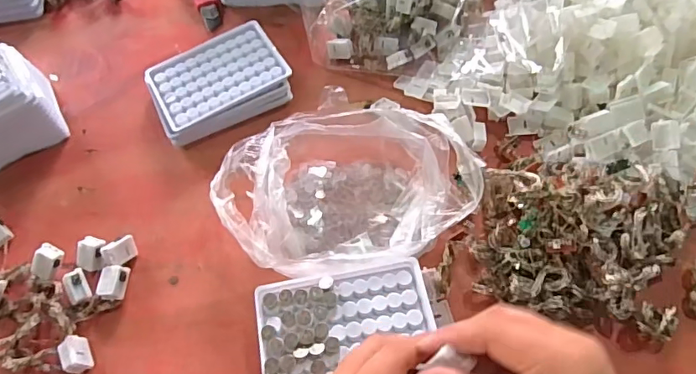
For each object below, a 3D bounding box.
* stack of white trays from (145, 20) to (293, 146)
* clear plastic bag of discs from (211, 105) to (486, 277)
[{"bbox_3d":[-0.134,-0.108,0.518,0.133,0.032,0.100,-26,62,-12],"label":"stack of white trays"},{"bbox_3d":[-0.002,-0.003,0.433,0.216,0.057,0.157,-16,60,-6],"label":"clear plastic bag of discs"}]

